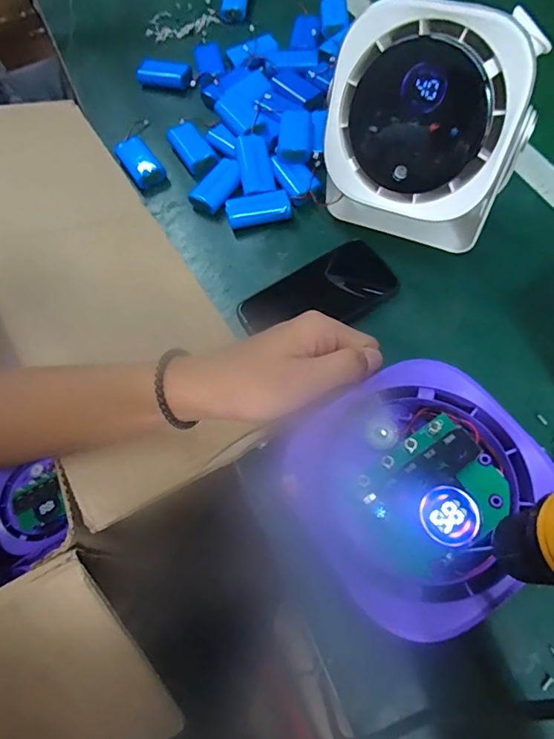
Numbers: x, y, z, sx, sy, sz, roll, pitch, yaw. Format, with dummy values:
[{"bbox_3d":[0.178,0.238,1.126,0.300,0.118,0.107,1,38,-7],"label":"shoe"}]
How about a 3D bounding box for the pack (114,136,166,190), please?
[{"bbox_3d":[-0.160,-0.243,0.534,0.039,0.014,0.077,-31,65,-9],"label":"pack"}]

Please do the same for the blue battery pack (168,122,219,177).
[{"bbox_3d":[-0.101,-0.262,0.539,0.036,0.016,0.080,-29,64,-8],"label":"blue battery pack"}]

